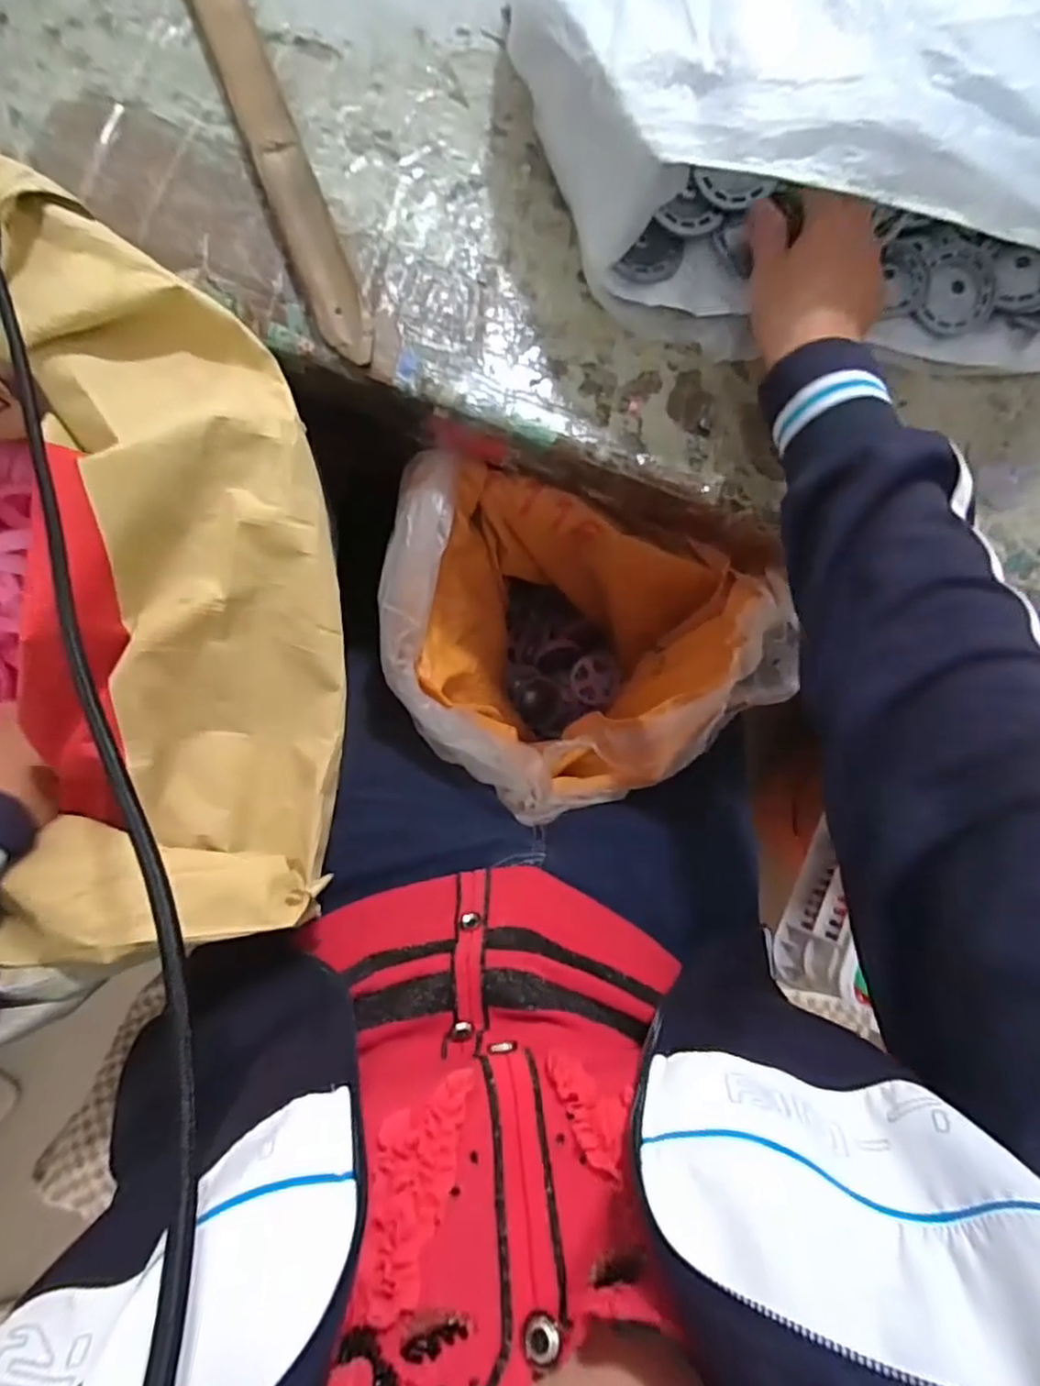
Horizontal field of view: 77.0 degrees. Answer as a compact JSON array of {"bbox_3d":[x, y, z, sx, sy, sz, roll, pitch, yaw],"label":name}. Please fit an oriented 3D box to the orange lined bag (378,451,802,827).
[{"bbox_3d":[0.016,-0.041,0.643,0.258,0.403,0.281,-33,88,-9],"label":"orange lined bag"}]

